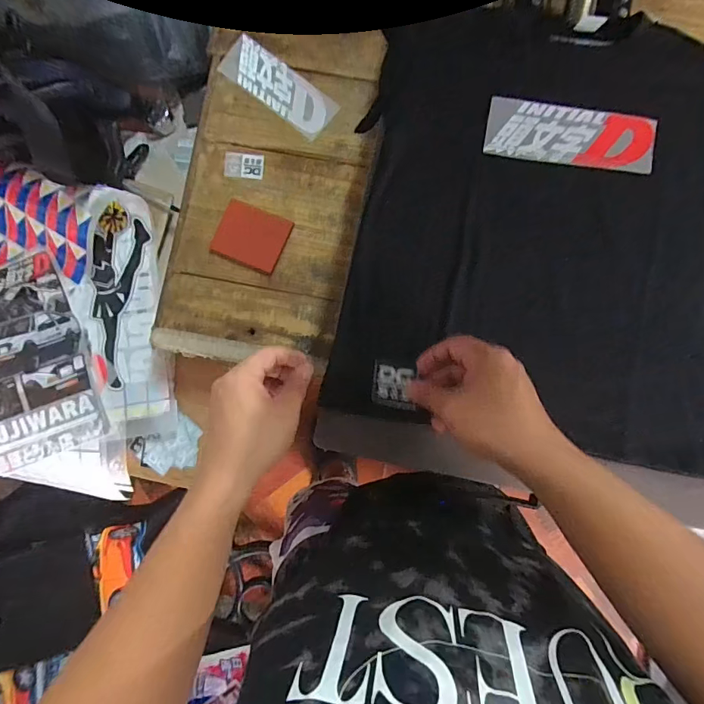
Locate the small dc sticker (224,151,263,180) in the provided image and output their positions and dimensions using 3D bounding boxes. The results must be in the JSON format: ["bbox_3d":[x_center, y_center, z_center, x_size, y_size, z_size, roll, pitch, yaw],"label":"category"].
[{"bbox_3d":[-0.146,-0.252,0.586,0.052,0.004,0.034,6,92,1],"label":"small dc sticker"}]

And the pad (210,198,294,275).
[{"bbox_3d":[-0.133,-0.153,0.574,0.091,0.004,0.077,23,85,3],"label":"pad"}]

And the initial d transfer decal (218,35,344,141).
[{"bbox_3d":[-0.101,-0.360,0.591,0.166,0.004,0.063,39,89,3],"label":"initial d transfer decal"}]

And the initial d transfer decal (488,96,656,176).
[{"bbox_3d":[0.222,-0.222,0.441,0.164,0.007,0.062,9,84,2],"label":"initial d transfer decal"}]

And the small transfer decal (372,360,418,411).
[{"bbox_3d":[0.039,0.031,0.394,0.041,0.004,0.039,9,97,23],"label":"small transfer decal"}]

